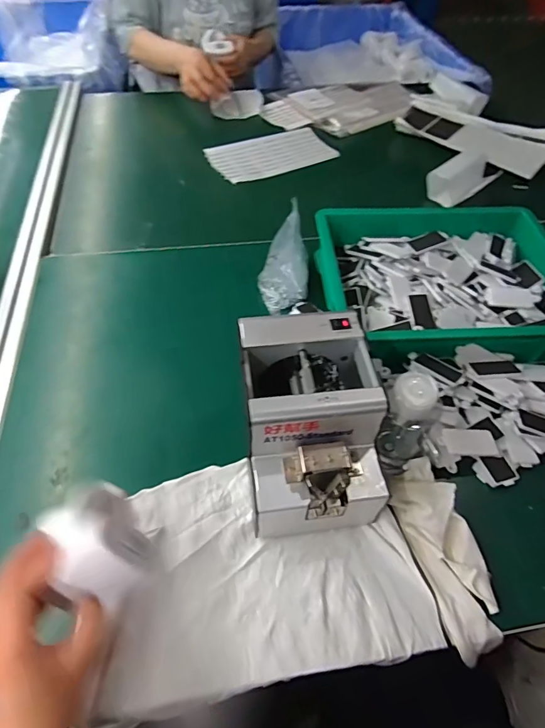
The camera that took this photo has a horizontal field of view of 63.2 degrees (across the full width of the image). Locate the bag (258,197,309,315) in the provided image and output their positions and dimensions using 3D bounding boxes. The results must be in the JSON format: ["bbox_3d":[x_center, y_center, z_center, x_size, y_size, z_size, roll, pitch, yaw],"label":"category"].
[{"bbox_3d":[0.019,-0.158,0.661,0.076,0.103,0.131,2,52,-1],"label":"bag"}]

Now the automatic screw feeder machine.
[{"bbox_3d":[0.038,0.066,0.460,0.125,0.148,0.180,-5,53,-6],"label":"automatic screw feeder machine"}]

